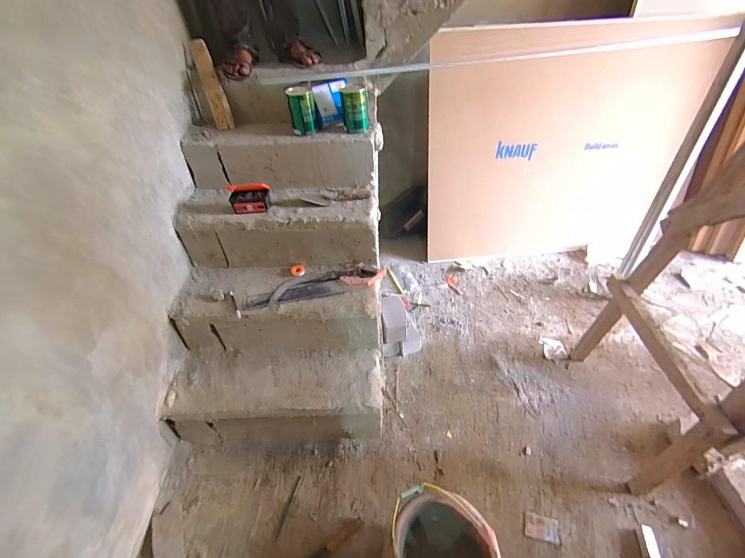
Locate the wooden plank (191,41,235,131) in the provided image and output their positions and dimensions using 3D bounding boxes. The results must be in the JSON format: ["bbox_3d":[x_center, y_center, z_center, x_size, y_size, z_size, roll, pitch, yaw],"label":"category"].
[{"bbox_3d":[-0.644,-0.776,1.419,0.071,0.333,0.057,-21,21,-21],"label":"wooden plank"}]

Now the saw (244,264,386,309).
[{"bbox_3d":[-0.211,0.027,1.319,0.523,0.041,0.149,-13,42,-13],"label":"saw"}]

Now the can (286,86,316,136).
[{"bbox_3d":[-0.270,-0.642,1.345,0.096,0.155,0.077,-7,40,-5],"label":"can"}]

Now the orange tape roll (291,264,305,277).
[{"bbox_3d":[-0.295,-0.033,1.397,0.053,0.014,0.061,-3,40,-2],"label":"orange tape roll"}]

